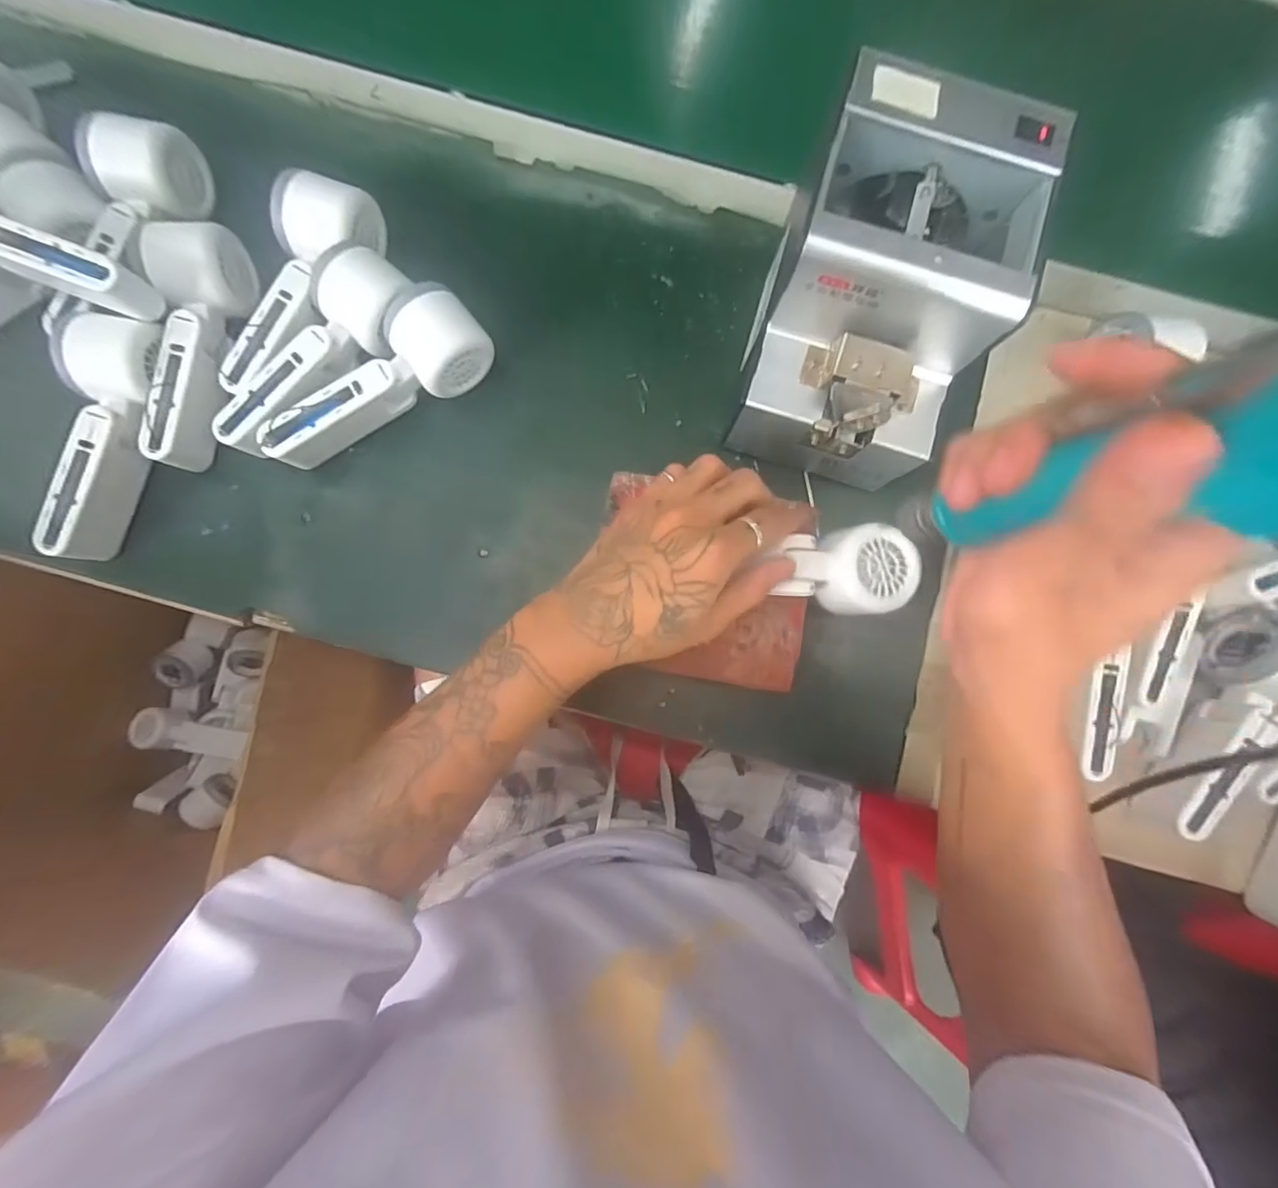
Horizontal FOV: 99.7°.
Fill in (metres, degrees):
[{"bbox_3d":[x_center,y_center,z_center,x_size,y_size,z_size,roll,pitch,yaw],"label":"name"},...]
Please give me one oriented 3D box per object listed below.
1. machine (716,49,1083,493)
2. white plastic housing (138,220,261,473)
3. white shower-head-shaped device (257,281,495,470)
[{"bbox_3d":[0.146,-0.180,0.347,0.125,0.145,0.173,18,84,0],"label":"machine"},{"bbox_3d":[-0.303,-0.169,0.370,0.049,0.053,0.164,2,84,-1],"label":"white plastic housing"},{"bbox_3d":[-0.181,-0.142,0.382,0.166,0.054,0.058,-42,87,-5],"label":"white shower-head-shaped device"}]

